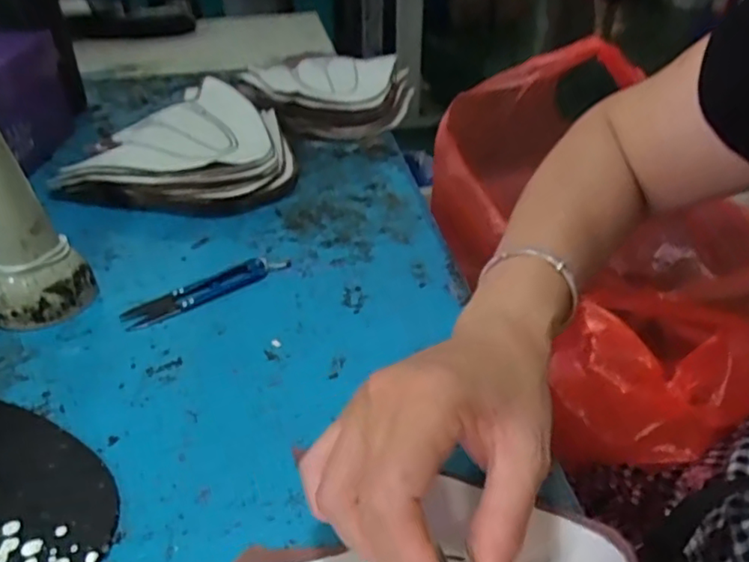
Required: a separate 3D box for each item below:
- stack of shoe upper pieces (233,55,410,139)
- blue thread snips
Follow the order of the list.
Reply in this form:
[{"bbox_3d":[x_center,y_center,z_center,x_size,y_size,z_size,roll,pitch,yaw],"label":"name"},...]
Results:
[{"bbox_3d":[-0.054,-0.225,0.726,0.202,0.060,0.168,-2,34,-2],"label":"stack of shoe upper pieces"},{"bbox_3d":[-0.120,0.005,0.428,0.119,0.007,0.026,-25,40,-31],"label":"blue thread snips"}]

